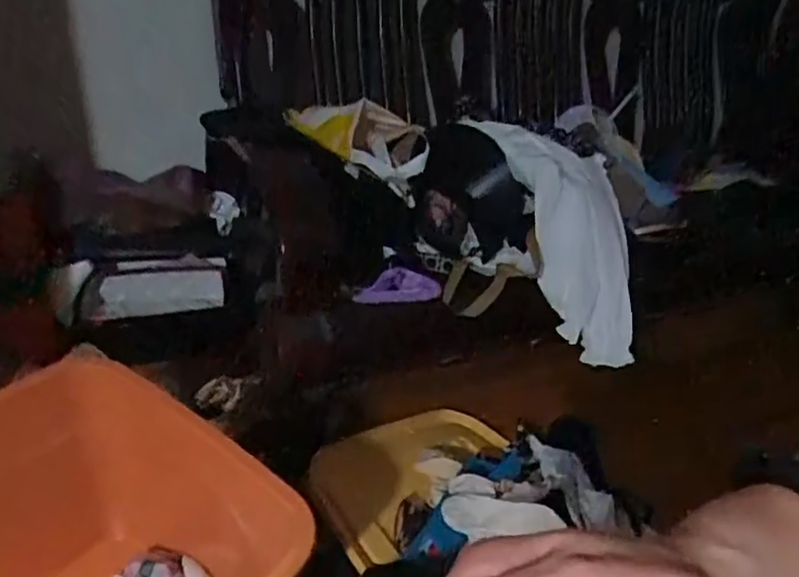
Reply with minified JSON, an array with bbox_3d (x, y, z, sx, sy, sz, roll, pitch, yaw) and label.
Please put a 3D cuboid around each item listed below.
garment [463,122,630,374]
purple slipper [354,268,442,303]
[{"bbox_3d":[0.359,-0.121,1.324,0.329,0.545,0.103,-20,-1,-34],"label":"garment"},{"bbox_3d":[-0.003,-0.007,1.183,0.150,0.024,0.065,-3,69,3],"label":"purple slipper"}]

